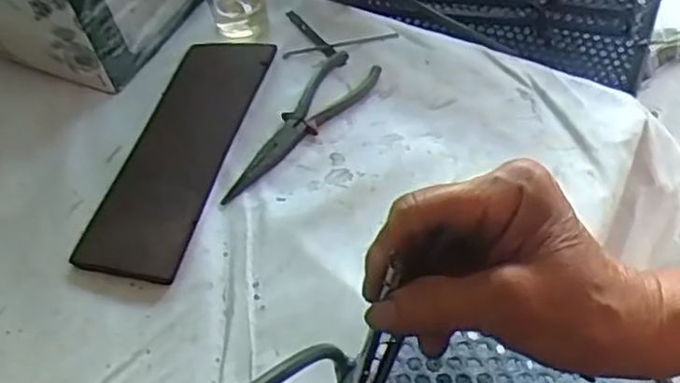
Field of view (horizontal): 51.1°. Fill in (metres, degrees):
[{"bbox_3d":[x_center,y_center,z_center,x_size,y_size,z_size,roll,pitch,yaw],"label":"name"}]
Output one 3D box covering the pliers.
[{"bbox_3d":[-0.035,-0.059,0.611,0.056,0.009,0.188,27,56,24],"label":"pliers"}]

